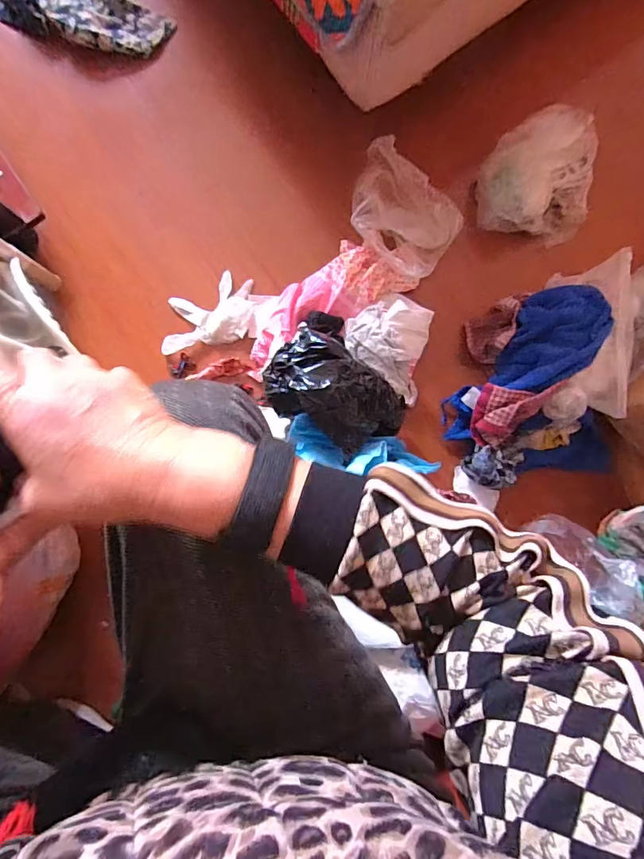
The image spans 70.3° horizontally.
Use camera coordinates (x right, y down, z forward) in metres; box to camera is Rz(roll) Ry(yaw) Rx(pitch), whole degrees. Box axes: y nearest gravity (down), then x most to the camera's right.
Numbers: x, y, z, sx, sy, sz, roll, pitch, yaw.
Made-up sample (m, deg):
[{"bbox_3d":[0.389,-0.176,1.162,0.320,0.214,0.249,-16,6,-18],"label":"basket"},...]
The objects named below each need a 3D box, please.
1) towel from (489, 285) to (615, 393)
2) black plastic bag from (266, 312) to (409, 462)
[{"bbox_3d":[0.351,-0.136,0.687,0.114,0.065,0.175,24,89,1],"label":"towel"},{"bbox_3d":[0.020,-0.046,0.652,0.202,0.137,0.135,42,89,1],"label":"black plastic bag"}]

